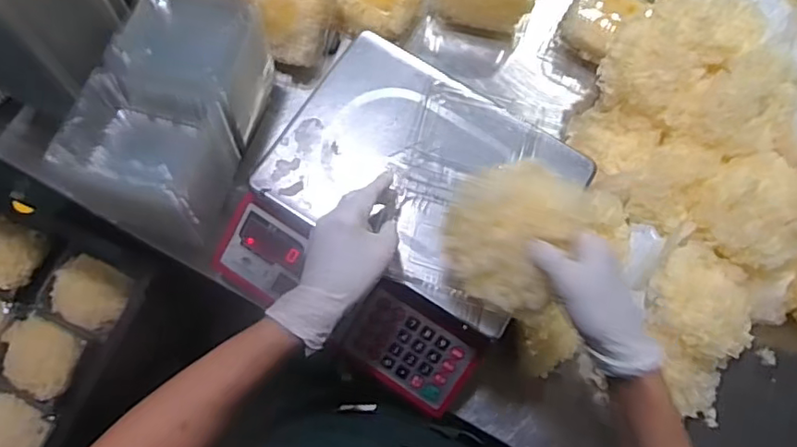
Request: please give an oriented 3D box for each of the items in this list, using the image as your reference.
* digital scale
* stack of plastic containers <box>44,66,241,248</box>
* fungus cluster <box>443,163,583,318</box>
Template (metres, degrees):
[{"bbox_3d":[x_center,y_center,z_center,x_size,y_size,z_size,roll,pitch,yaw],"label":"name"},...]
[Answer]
[{"bbox_3d":[0.001,-0.005,0.628,0.294,0.089,0.300,32,76,7],"label":"digital scale"},{"bbox_3d":[-0.252,-0.070,0.624,0.146,0.133,0.131,16,75,3],"label":"stack of plastic containers"},{"bbox_3d":[0.084,0.007,0.454,0.091,0.052,0.100,28,76,6],"label":"fungus cluster"}]

